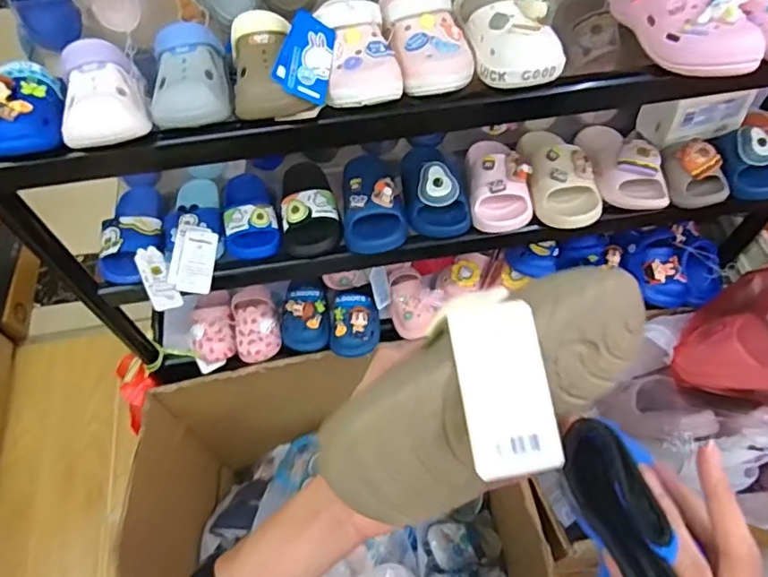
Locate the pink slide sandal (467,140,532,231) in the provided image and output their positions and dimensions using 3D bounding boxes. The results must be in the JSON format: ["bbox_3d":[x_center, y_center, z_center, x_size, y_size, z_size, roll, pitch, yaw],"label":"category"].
[{"bbox_3d":[0.172,-0.170,0.845,0.085,0.059,0.162,-2,59,0],"label":"pink slide sandal"}]

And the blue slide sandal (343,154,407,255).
[{"bbox_3d":[-0.020,-0.154,0.869,0.085,0.078,0.203,-5,46,-2],"label":"blue slide sandal"}]

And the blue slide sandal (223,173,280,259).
[{"bbox_3d":[-0.206,-0.125,0.863,0.077,0.045,0.176,-10,59,-5],"label":"blue slide sandal"}]

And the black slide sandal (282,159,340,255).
[{"bbox_3d":[-0.114,-0.143,0.861,0.081,0.061,0.185,-6,59,-2],"label":"black slide sandal"}]

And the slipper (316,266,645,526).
[{"bbox_3d":[0.056,0.054,0.330,0.199,0.103,0.059,-32,30,-2],"label":"slipper"}]

